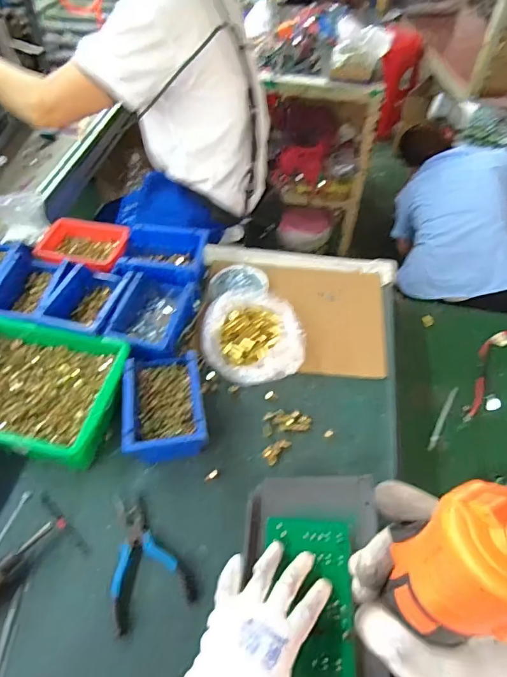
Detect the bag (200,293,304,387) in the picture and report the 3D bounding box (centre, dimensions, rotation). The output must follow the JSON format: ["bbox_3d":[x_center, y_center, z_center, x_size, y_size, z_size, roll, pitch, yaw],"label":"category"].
[{"bbox_3d":[0.000,-0.008,0.716,0.161,0.047,0.171,-2,51,-4],"label":"bag"}]

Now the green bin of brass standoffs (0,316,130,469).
[{"bbox_3d":[-0.312,0.072,0.632,0.257,0.072,0.184,10,51,6],"label":"green bin of brass standoffs"}]

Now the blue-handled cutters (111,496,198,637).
[{"bbox_3d":[-0.134,0.258,0.528,0.088,0.009,0.134,-20,55,-17],"label":"blue-handled cutters"}]

